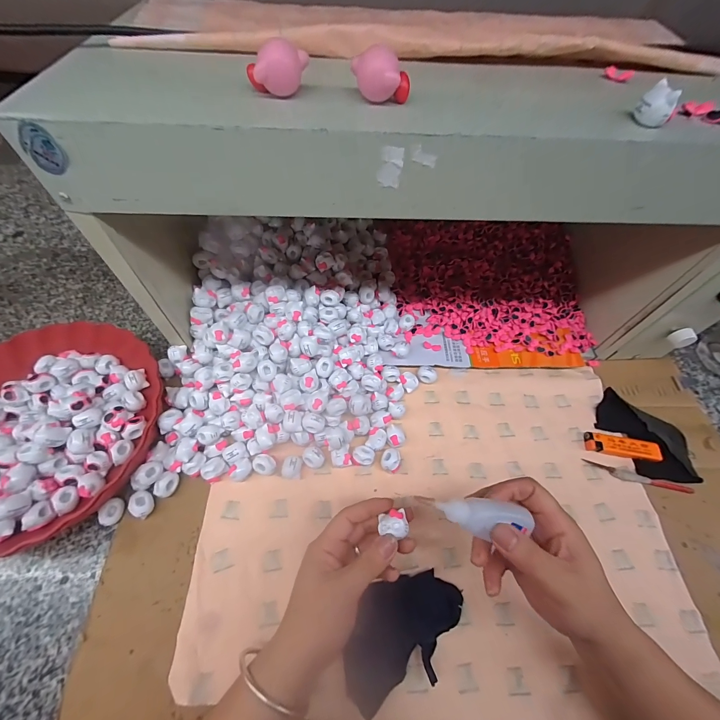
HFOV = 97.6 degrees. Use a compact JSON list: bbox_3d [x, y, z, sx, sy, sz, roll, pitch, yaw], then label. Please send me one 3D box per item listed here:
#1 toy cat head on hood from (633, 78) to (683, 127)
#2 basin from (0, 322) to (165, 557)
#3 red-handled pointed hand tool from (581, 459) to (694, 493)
[{"bbox_3d":[0.205,-0.175,0.216,0.021,0.020,0.017,34,64,18],"label":"toy cat head on hood"},{"bbox_3d":[-0.340,0.074,0.345,0.231,0.053,0.236,1,59,-2],"label":"basin"},{"bbox_3d":[0.326,0.139,0.370,0.115,0.008,0.013,15,59,6],"label":"red-handled pointed hand tool"}]

